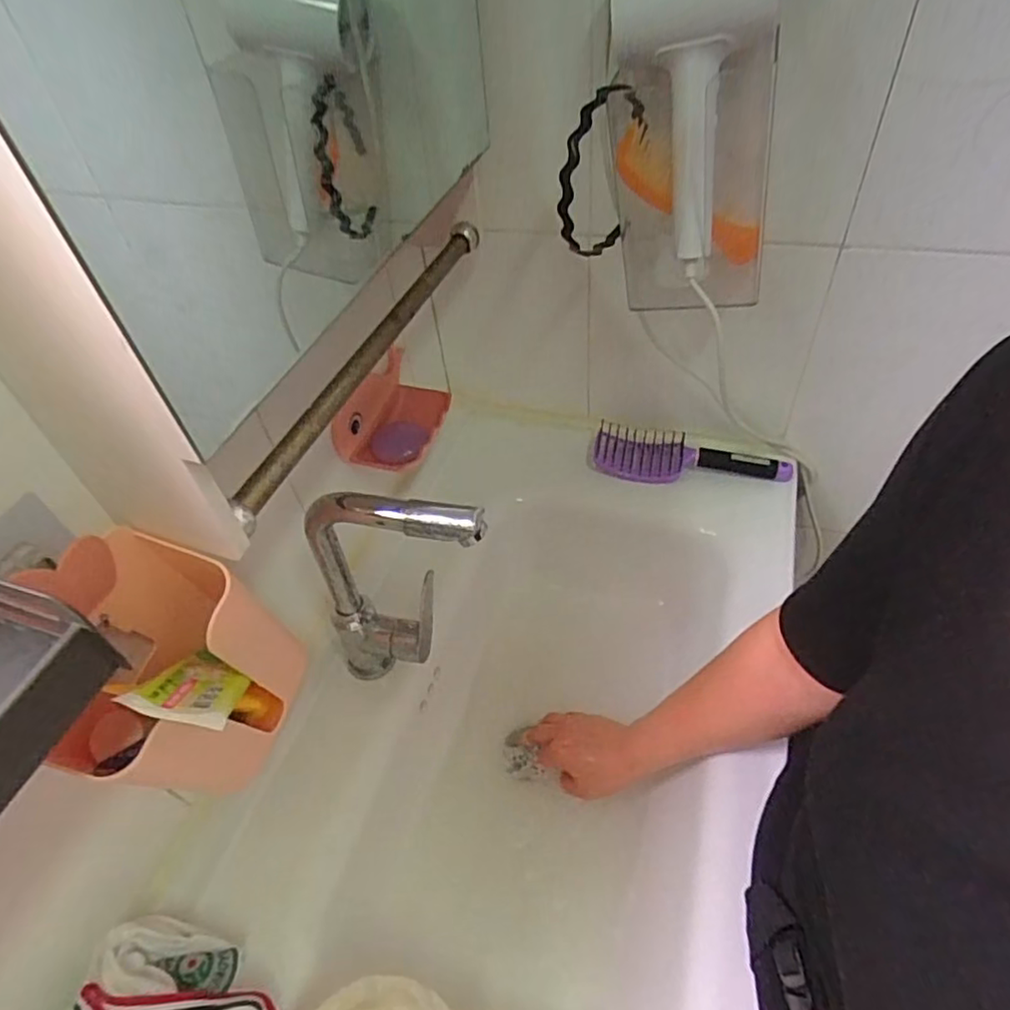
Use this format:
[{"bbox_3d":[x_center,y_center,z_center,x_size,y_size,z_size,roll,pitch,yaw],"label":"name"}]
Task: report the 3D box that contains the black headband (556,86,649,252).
[{"bbox_3d":[0.081,-0.274,0.526,0.022,0.135,0.124,28,56,29],"label":"black headband"}]

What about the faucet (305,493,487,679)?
[{"bbox_3d":[-0.086,0.077,0.547,0.170,0.252,0.051,4,47,11],"label":"faucet"}]

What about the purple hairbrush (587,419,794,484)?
[{"bbox_3d":[0.232,-0.063,0.794,0.243,0.034,0.076,6,48,12],"label":"purple hairbrush"}]

